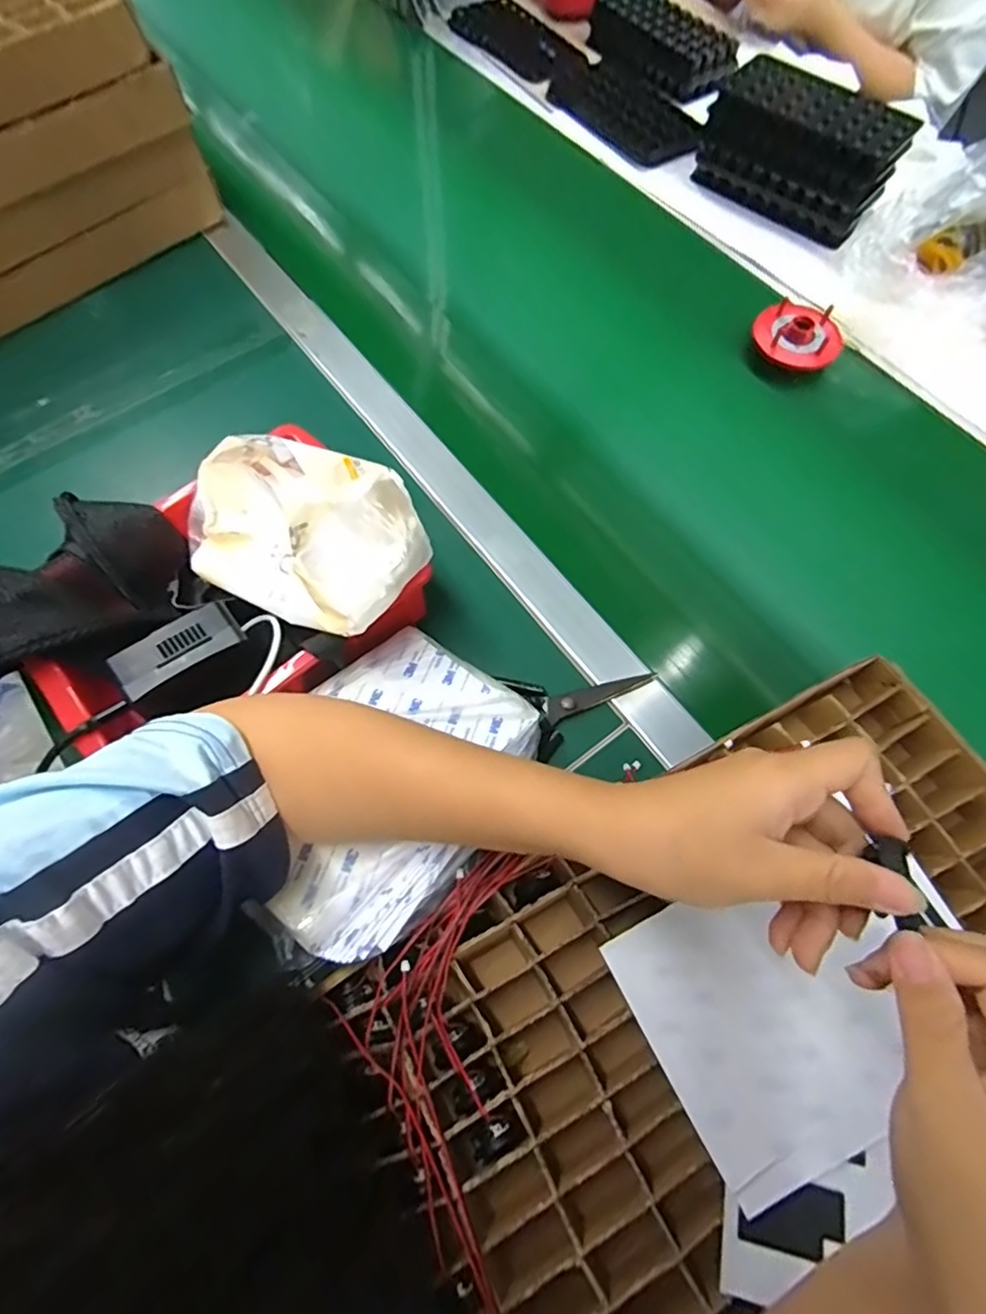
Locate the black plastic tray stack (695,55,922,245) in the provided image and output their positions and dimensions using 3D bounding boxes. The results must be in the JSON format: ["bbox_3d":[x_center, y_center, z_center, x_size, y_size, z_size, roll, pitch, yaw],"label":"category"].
[{"bbox_3d":[0.329,-0.539,0.630,0.090,0.084,0.194,-42,74,-16],"label":"black plastic tray stack"}]

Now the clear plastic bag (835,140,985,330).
[{"bbox_3d":[0.450,-0.393,0.553,0.191,0.100,0.161,17,68,7],"label":"clear plastic bag"}]

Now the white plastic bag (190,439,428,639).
[{"bbox_3d":[-0.130,-0.085,0.379,0.161,0.084,0.098,32,71,12],"label":"white plastic bag"}]

